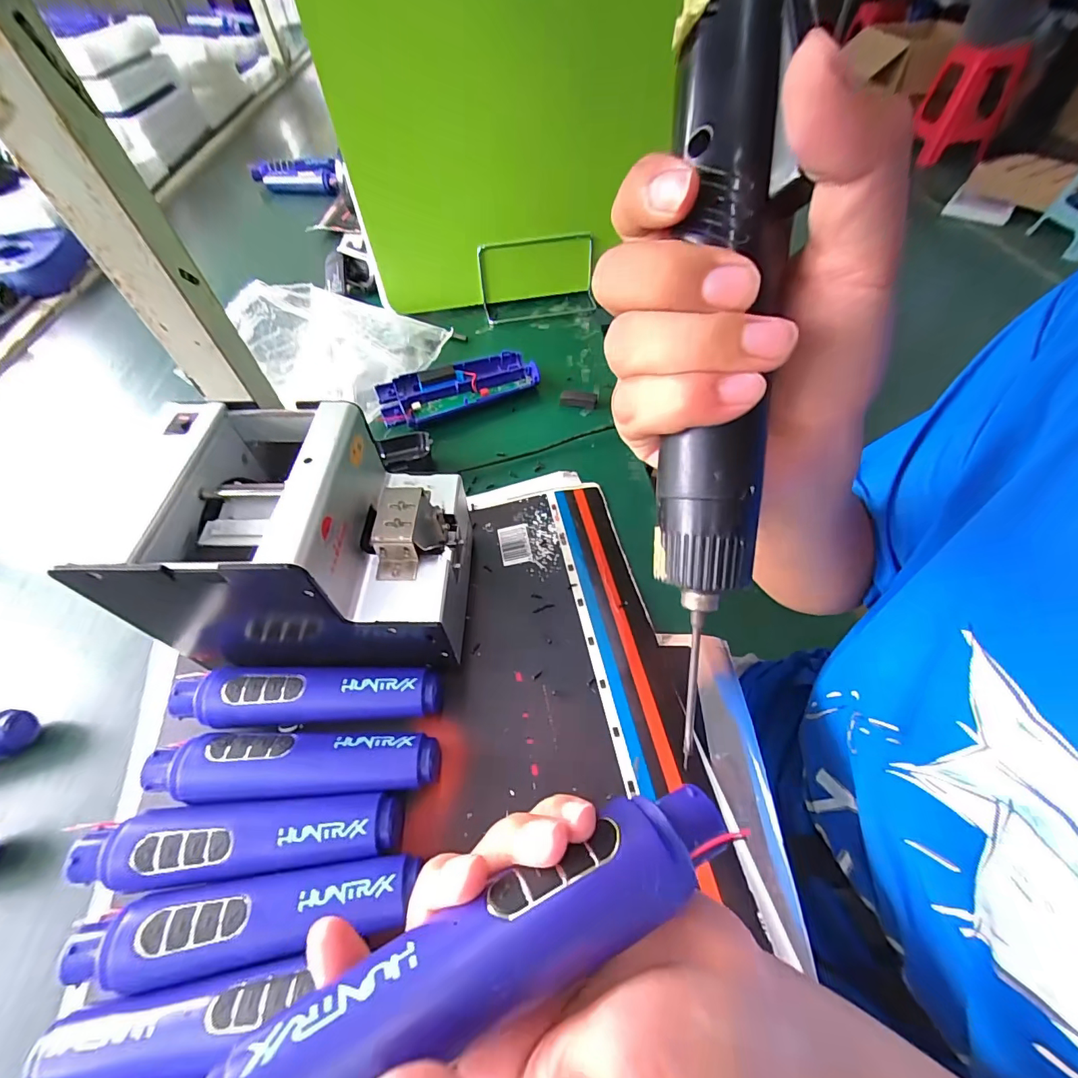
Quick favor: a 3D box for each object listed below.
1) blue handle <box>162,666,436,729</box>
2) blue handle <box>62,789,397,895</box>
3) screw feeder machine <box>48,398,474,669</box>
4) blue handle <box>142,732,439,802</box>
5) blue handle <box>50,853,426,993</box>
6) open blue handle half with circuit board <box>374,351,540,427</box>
[{"bbox_3d":[-0.154,0.107,0.310,0.172,0.036,0.035,-4,54,1],"label":"blue handle"},{"bbox_3d":[-0.169,0.175,0.264,0.176,0.038,0.041,-5,54,0],"label":"blue handle"},{"bbox_3d":[-0.148,0.006,0.313,0.194,0.142,0.129,-1,54,2],"label":"screw feeder machine"},{"bbox_3d":[-0.150,0.143,0.286,0.171,0.035,0.037,-1,54,2],"label":"blue handle"},{"bbox_3d":[-0.151,0.202,0.243,0.168,0.040,0.036,-8,54,-2],"label":"blue handle"},{"bbox_3d":[-0.089,-0.169,0.509,0.172,0.021,0.074,-19,55,-10],"label":"open blue handle half with circuit board"}]

